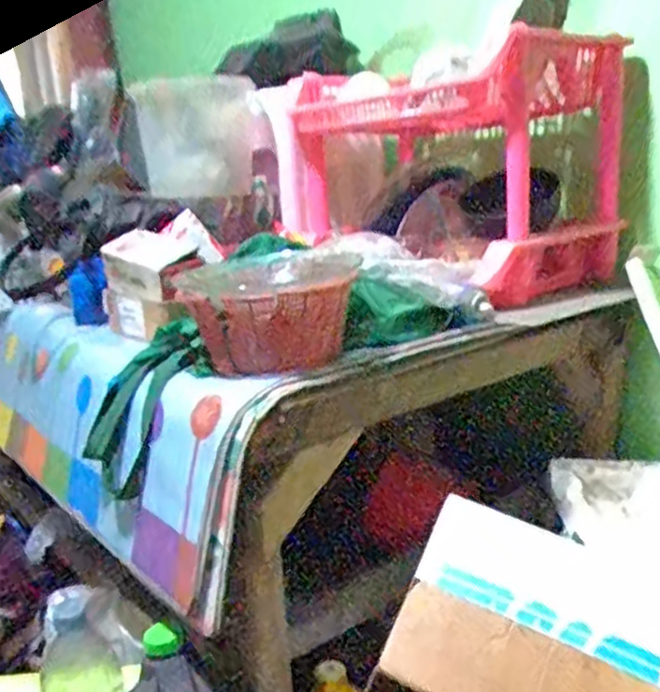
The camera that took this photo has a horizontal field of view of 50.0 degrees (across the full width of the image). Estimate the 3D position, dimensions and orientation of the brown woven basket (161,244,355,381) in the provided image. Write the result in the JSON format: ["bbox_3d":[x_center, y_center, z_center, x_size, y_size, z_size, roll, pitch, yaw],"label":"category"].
[{"bbox_3d":[-0.063,-0.037,0.804,0.191,0.114,0.165,-14,16,-37],"label":"brown woven basket"}]

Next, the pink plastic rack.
[{"bbox_3d":[0.175,-0.273,1.135,0.324,0.333,0.498,-15,17,-41],"label":"pink plastic rack"}]

